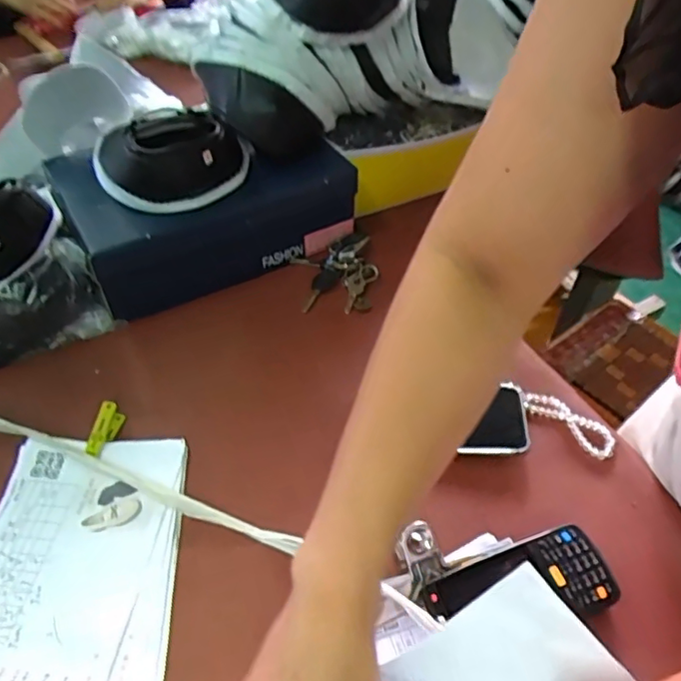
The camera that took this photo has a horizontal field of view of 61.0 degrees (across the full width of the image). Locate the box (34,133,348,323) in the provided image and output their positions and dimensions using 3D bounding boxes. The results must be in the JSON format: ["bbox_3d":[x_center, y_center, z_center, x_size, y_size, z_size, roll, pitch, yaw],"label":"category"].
[{"bbox_3d":[-0.167,-0.180,0.723,0.318,0.110,0.208,-24,53,-19],"label":"box"}]

